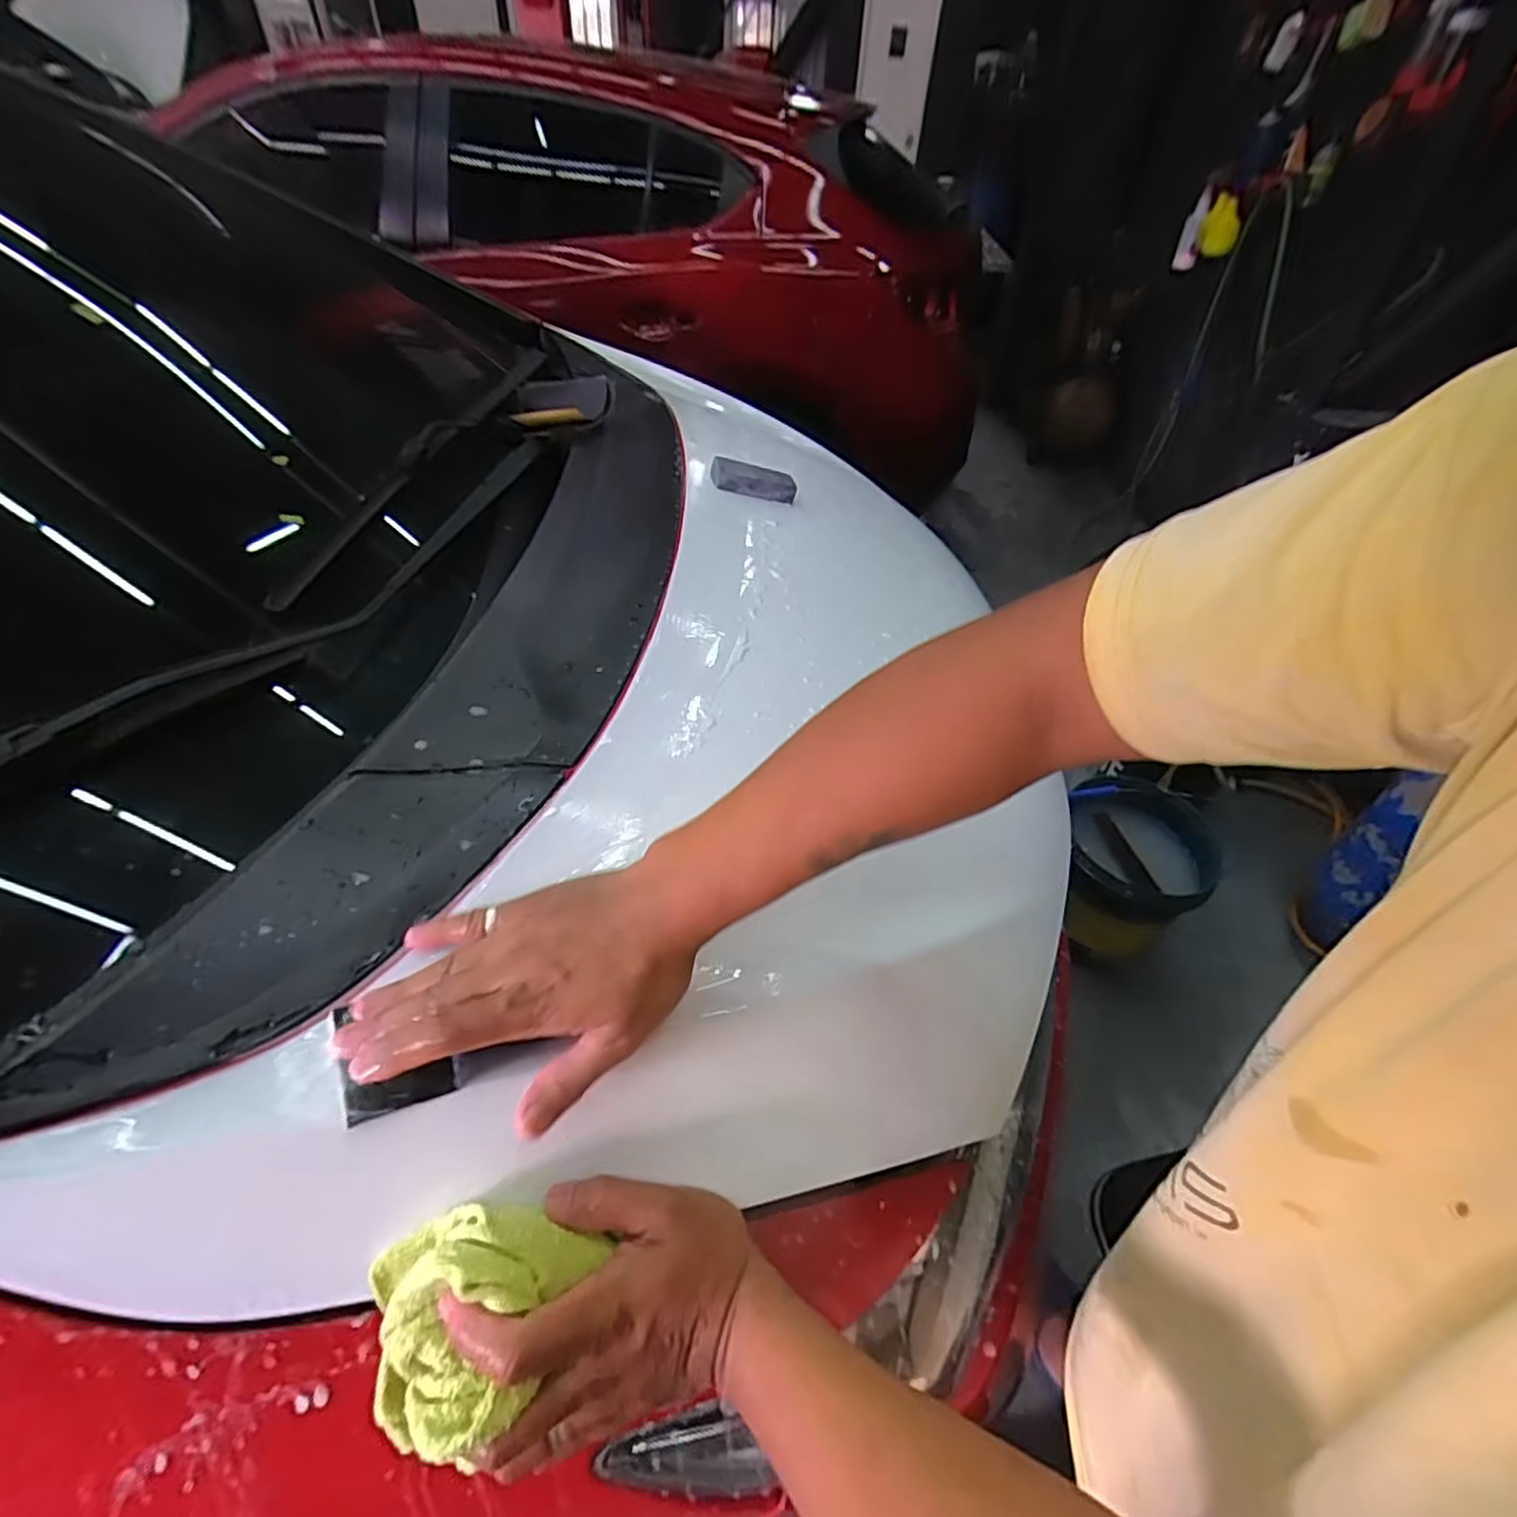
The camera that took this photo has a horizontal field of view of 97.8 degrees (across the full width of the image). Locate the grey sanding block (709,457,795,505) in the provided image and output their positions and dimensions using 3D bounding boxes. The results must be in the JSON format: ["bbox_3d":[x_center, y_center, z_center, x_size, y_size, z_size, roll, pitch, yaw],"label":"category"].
[{"bbox_3d":[-0.006,-0.362,0.859,0.111,0.029,0.042,4,42,-20],"label":"grey sanding block"}]

